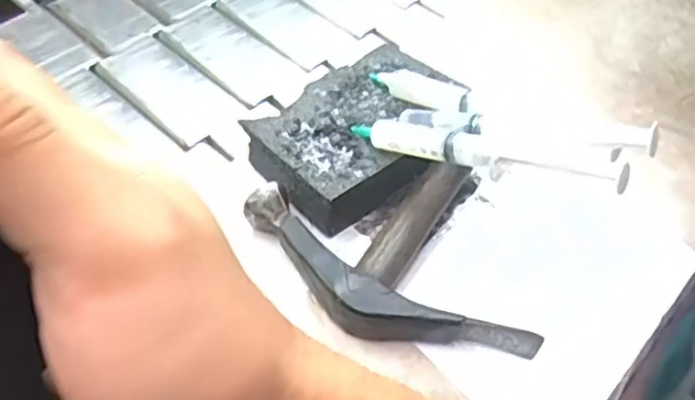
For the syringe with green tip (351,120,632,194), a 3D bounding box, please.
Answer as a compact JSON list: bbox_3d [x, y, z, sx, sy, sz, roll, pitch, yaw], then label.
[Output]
[{"bbox_3d":[0.065,-0.027,0.350,0.154,0.011,0.022,16,47,37],"label":"syringe with green tip"}]

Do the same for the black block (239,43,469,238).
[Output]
[{"bbox_3d":[0.014,-0.039,0.411,0.133,0.031,0.095,-31,60,-27],"label":"black block"}]

